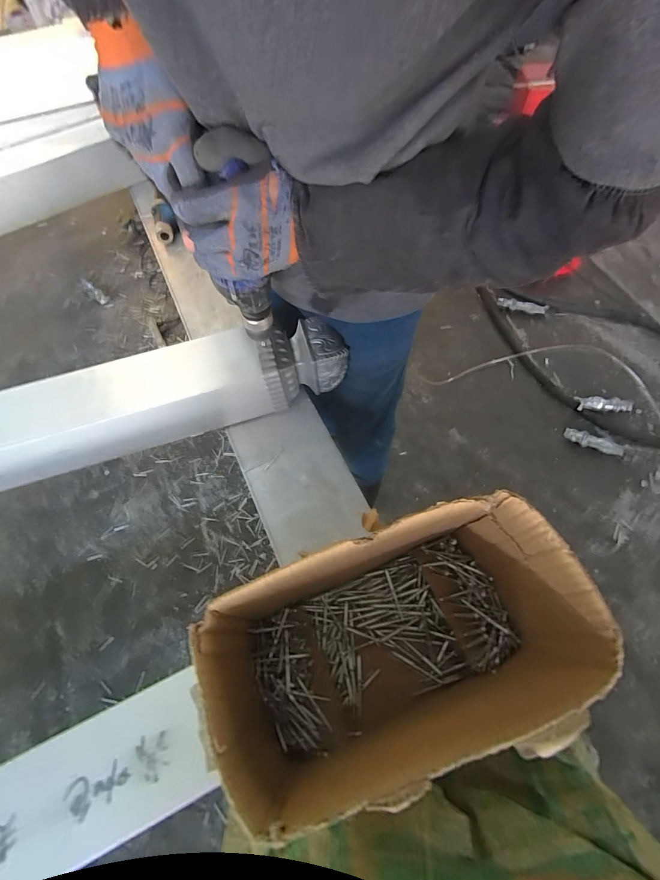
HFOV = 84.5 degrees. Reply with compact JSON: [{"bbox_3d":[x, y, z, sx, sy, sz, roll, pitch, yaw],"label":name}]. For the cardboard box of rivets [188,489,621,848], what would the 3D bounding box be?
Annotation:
[{"bbox_3d":[0.051,0.156,0.296,0.257,0.155,0.142,-18,65,-6],"label":"cardboard box of rivets"}]

